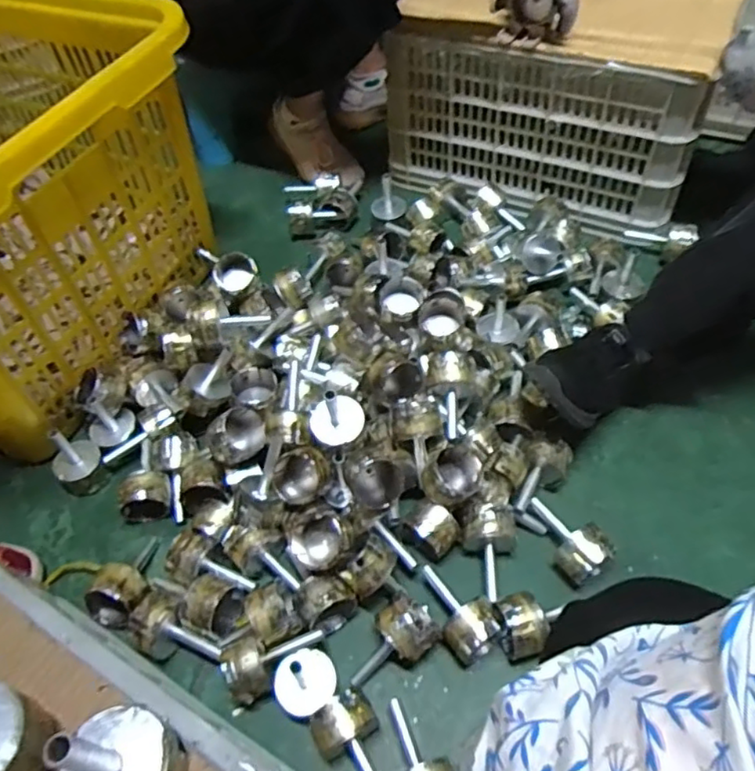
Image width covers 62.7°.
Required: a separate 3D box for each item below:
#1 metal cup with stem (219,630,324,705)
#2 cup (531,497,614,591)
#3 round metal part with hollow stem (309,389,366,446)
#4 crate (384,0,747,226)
[{"bbox_3d":[-0.108,0.299,0.666,0.108,0.062,0.058,-14,54,-5],"label":"metal cup with stem"},{"bbox_3d":[0.218,0.175,0.728,0.055,0.048,0.107,-33,58,-18],"label":"cup"},{"bbox_3d":[-0.048,0.024,0.697,0.061,0.077,0.051,-12,54,-4],"label":"round metal part with hollow stem"},{"bbox_3d":[0.299,-0.530,1.077,0.505,0.260,0.349,17,57,16],"label":"crate"}]

